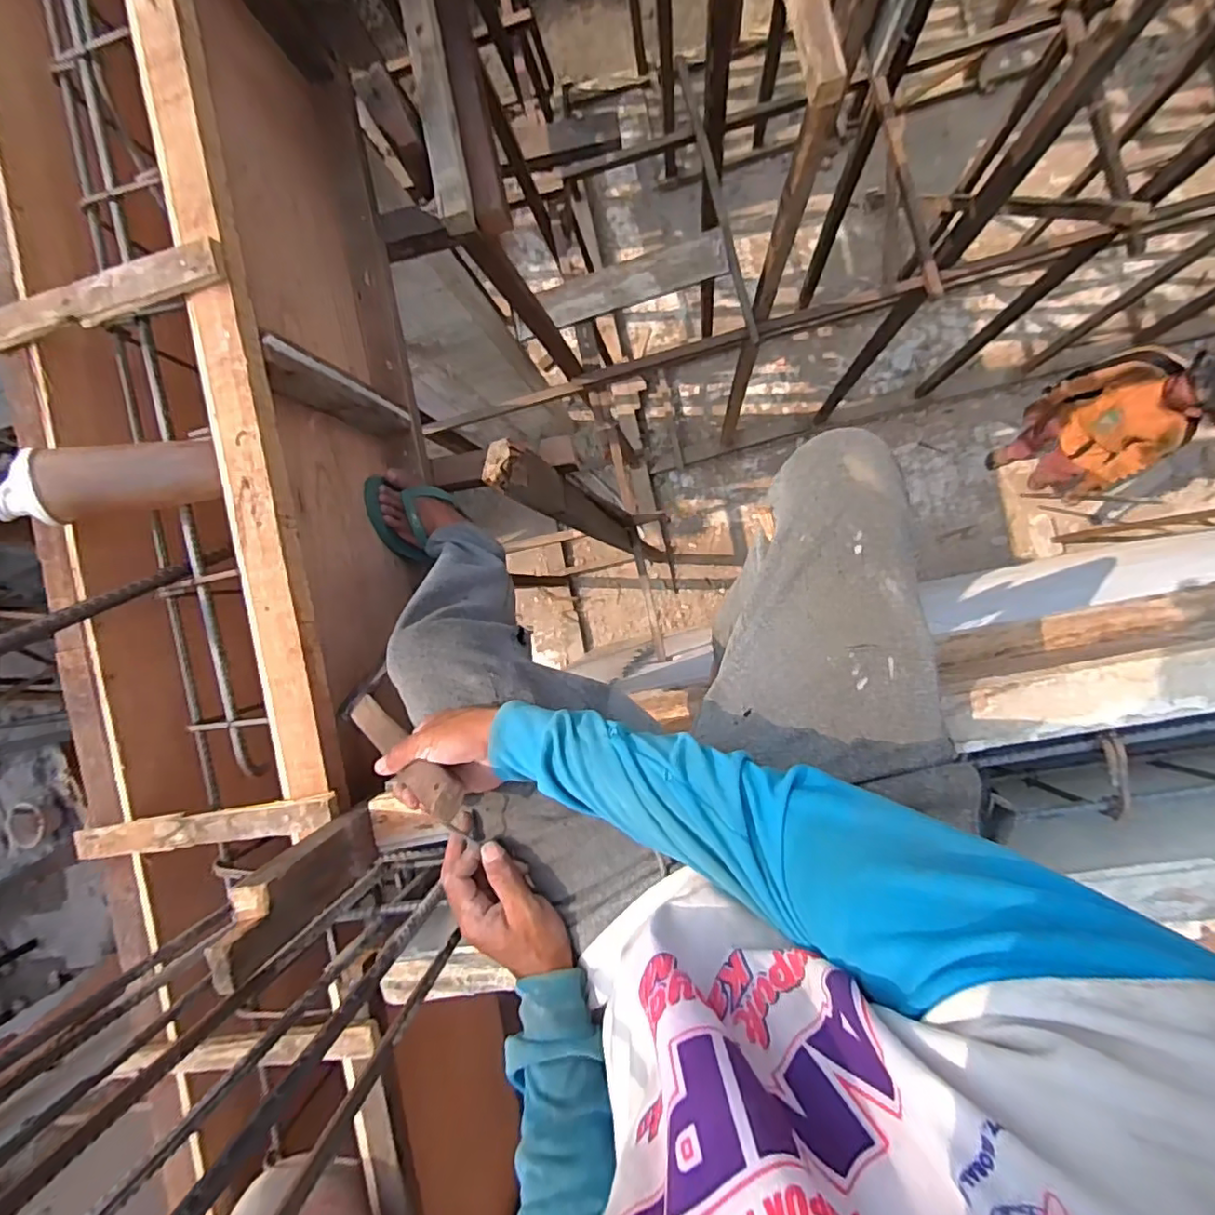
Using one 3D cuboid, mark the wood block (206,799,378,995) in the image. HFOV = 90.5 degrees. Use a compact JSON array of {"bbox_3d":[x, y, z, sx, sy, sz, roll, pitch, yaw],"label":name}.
[{"bbox_3d":[-0.283,0.256,0.562,0.028,0.214,0.069,-31,87,8],"label":"wood block"}]

